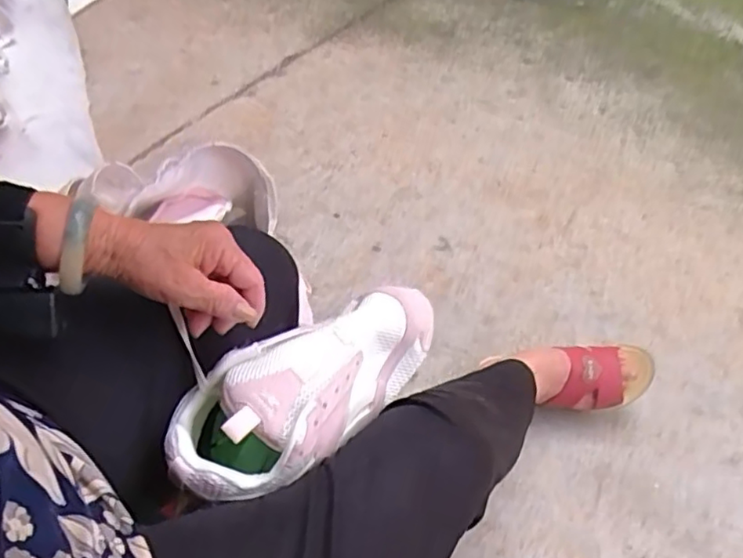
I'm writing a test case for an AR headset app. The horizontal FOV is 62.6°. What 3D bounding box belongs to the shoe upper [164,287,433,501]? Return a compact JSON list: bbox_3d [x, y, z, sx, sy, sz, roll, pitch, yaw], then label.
[{"bbox_3d":[-0.046,0.087,0.486,0.230,0.073,0.099,-30,61,-28],"label":"shoe upper"}]

